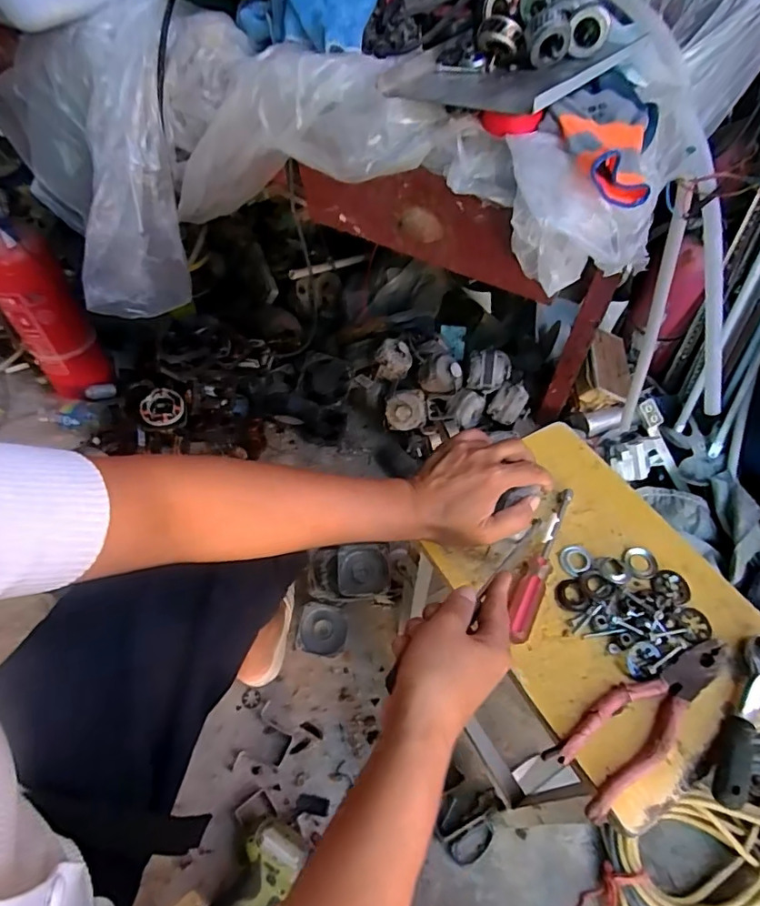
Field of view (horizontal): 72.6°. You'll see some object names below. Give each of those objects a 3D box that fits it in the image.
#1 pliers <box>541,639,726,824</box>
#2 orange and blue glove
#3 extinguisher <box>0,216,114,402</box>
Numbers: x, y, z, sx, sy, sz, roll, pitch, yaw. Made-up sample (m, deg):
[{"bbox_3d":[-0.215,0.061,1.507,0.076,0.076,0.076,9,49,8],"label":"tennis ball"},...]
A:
[{"bbox_3d":[0.221,0.212,0.428,0.190,0.013,0.054,-28,59,-22],"label":"pliers"},{"bbox_3d":[0.203,-0.295,0.480,0.102,0.044,0.182,16,54,9],"label":"orange and blue glove"},{"bbox_3d":[-0.672,-0.290,1.029,0.133,0.377,0.125,-33,61,-25],"label":"extinguisher"}]

